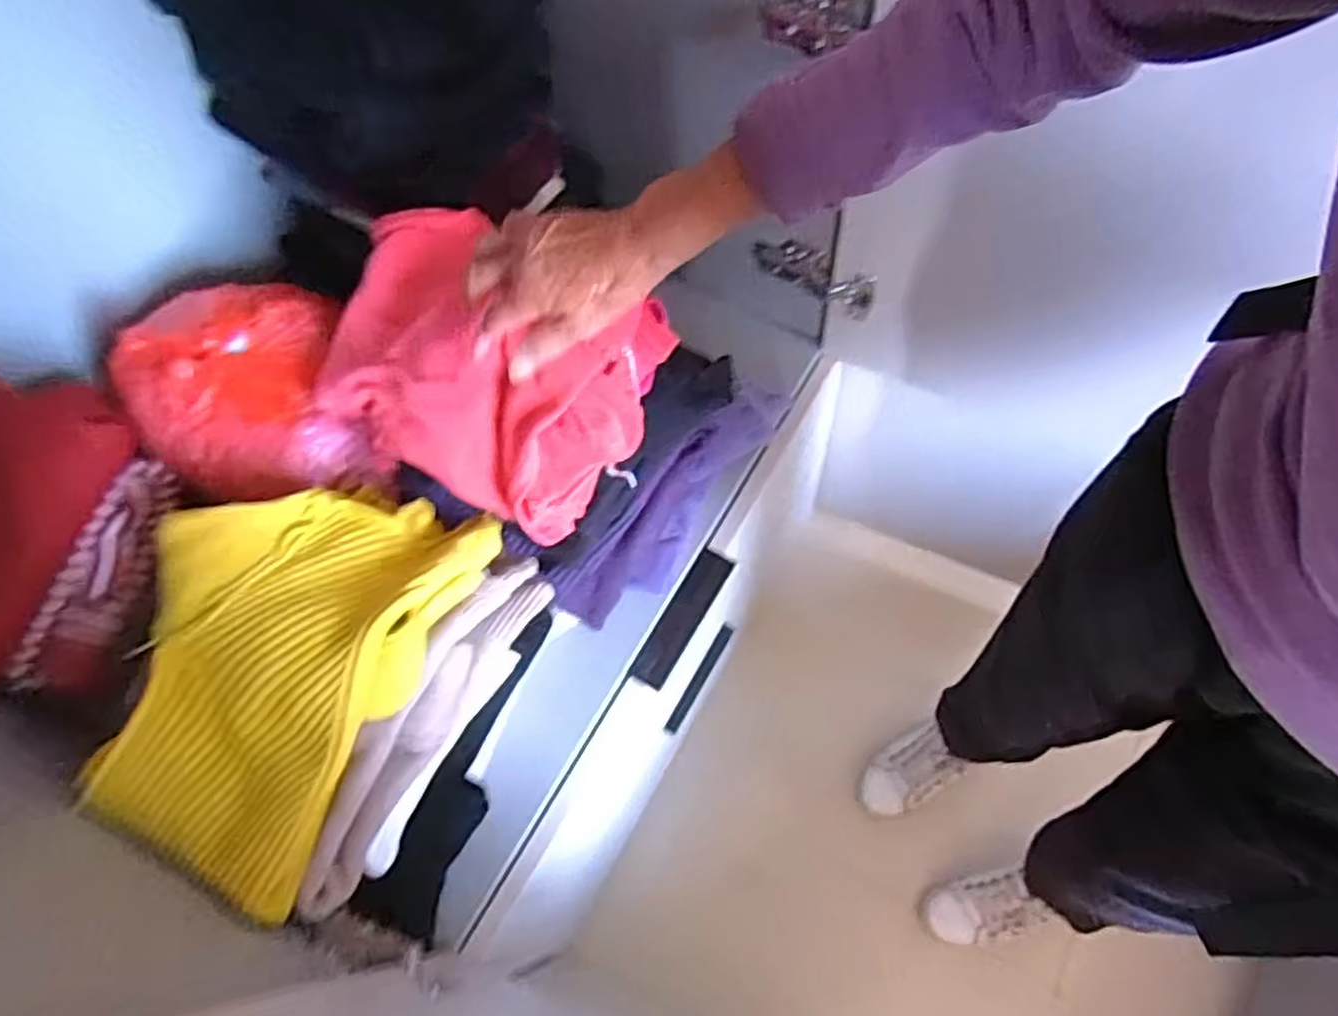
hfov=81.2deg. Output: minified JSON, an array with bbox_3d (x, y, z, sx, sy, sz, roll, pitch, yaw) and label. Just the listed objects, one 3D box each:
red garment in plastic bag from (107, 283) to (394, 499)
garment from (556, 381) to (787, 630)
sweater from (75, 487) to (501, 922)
[{"bbox_3d":[-0.373,-0.106,0.702,0.192,0.101,0.225,-18,63,-6],"label":"red garment in plastic bag"},{"bbox_3d":[0.012,-0.005,0.733,0.059,0.082,0.286,38,71,21],"label":"garment"},{"bbox_3d":[-0.271,0.106,0.539,0.193,0.068,0.287,14,64,11],"label":"sweater"}]

